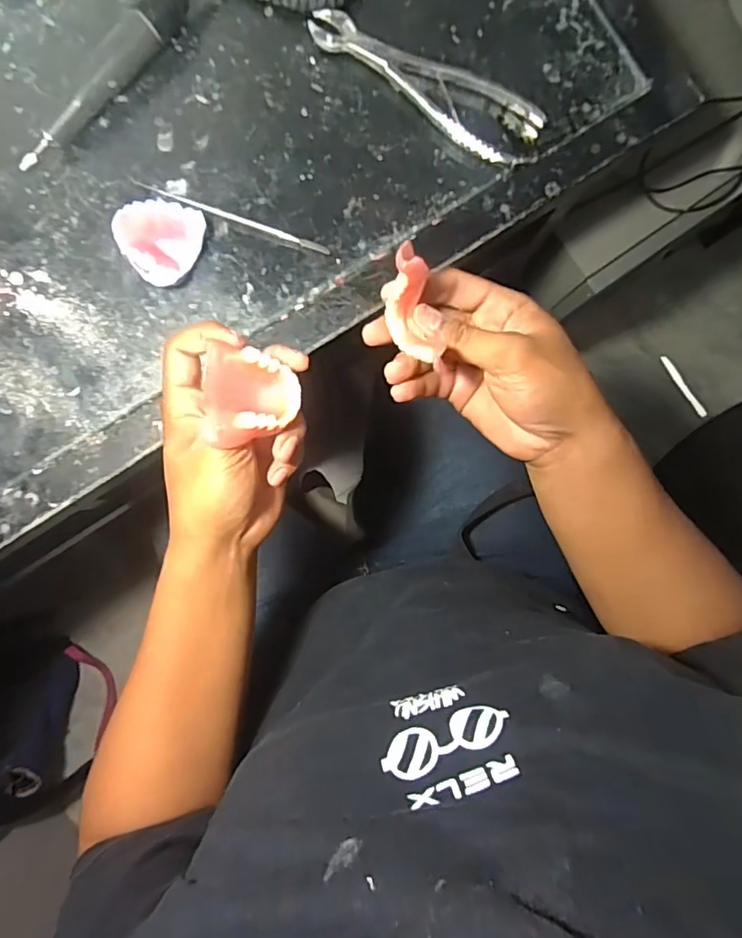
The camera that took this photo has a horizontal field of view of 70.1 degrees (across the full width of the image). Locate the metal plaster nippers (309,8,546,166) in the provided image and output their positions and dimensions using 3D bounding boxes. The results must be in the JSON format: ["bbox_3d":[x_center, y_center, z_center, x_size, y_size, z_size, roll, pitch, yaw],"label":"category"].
[{"bbox_3d":[0.042,-0.308,0.423,0.197,0.014,0.058,28,88,-3],"label":"metal plaster nippers"}]

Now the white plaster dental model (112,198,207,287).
[{"bbox_3d":[-0.160,-0.172,0.401,0.056,0.028,0.061,24,88,-3],"label":"white plaster dental model"}]

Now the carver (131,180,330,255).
[{"bbox_3d":[-0.109,-0.197,0.412,0.158,0.009,0.008,18,88,-3],"label":"carver"}]

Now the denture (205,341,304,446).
[{"bbox_3d":[-0.072,-0.044,0.318,0.054,0.023,0.054,-6,78,-27],"label":"denture"}]

